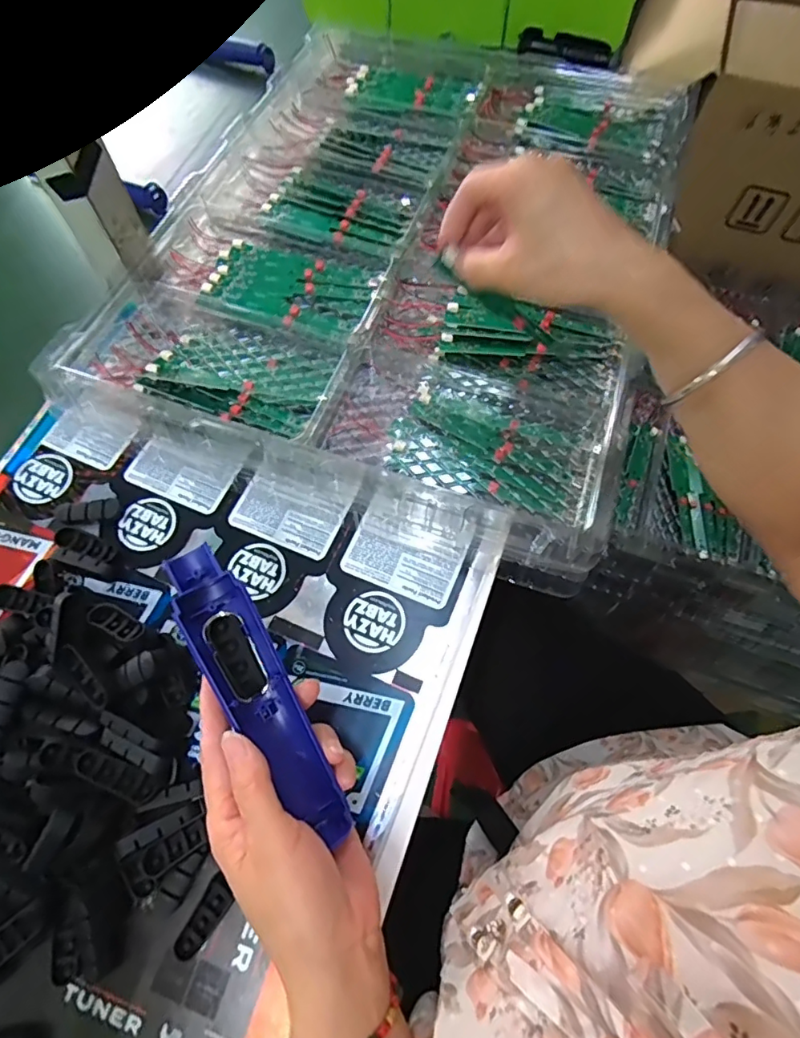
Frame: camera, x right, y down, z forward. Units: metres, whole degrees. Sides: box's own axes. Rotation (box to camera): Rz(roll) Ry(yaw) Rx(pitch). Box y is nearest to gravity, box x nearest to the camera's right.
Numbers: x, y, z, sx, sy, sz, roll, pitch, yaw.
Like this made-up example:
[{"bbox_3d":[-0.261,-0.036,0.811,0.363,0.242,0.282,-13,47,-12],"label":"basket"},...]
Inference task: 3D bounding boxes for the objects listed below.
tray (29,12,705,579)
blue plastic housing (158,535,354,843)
[{"bbox_3d":[0.026,-0.288,0.492,0.435,0.047,0.603,19,70,9],"label":"tray"},{"bbox_3d":[-0.078,0.095,0.291,0.034,0.021,0.169,-30,85,-10],"label":"blue plastic housing"}]

